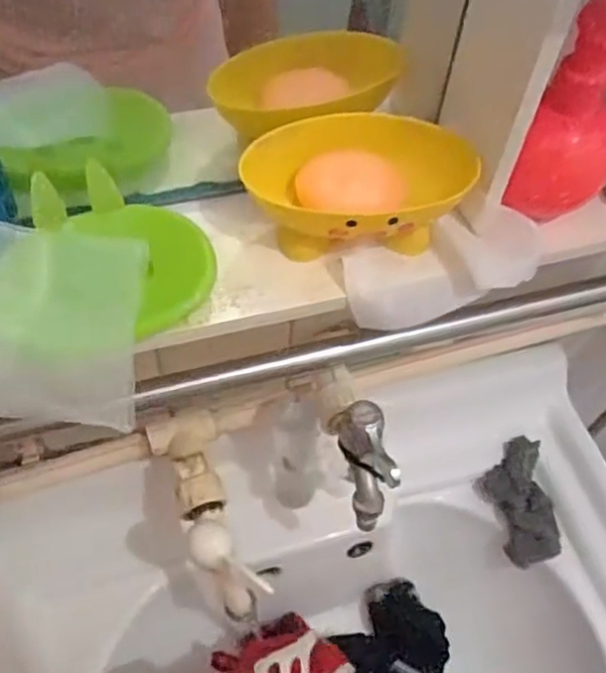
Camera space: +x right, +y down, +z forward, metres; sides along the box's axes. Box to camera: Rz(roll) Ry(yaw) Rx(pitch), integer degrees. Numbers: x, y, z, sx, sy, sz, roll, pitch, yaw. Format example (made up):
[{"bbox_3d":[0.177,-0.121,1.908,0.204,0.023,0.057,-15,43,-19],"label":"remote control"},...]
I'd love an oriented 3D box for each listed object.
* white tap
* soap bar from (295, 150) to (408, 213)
[{"bbox_3d":[-0.072,0.123,0.498,0.050,0.065,0.159,-17,57,-15],"label":"white tap"},{"bbox_3d":[0.026,-0.085,0.373,0.059,0.022,0.035,-2,93,-2],"label":"soap bar"}]

